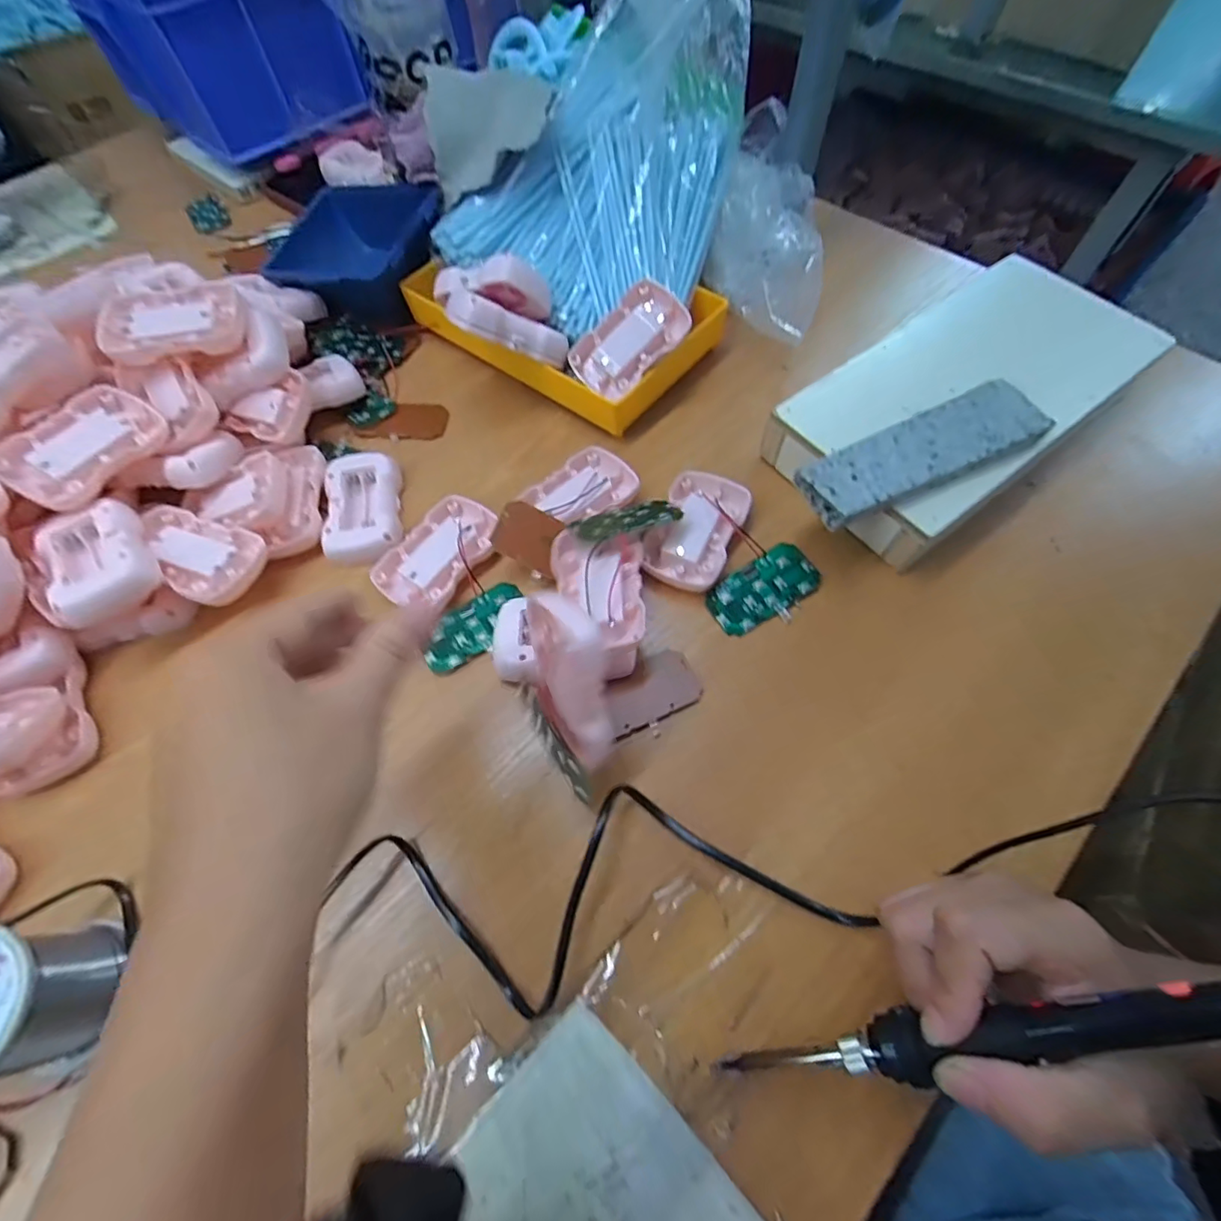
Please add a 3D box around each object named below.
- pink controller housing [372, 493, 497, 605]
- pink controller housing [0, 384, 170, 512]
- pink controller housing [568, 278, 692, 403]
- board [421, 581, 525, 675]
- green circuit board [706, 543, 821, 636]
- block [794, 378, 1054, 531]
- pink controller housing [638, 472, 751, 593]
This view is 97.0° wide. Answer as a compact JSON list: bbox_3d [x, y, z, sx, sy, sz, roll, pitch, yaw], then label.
[{"bbox_3d":[-0.117,-0.041,0.370,0.054,0.012,0.088,31,68,16],"label":"pink controller housing"},{"bbox_3d":[-0.339,-0.107,0.350,0.058,0.015,0.089,35,62,0],"label":"pink controller housing"},{"bbox_3d":[0.014,-0.201,0.402,0.086,0.012,0.052,-44,89,8],"label":"pink controller housing"},{"bbox_3d":[-0.088,0.010,0.353,0.072,0.008,0.037,-34,67,-14],"label":"board"},{"bbox_3d":[0.102,-0.013,0.356,0.074,0.010,0.042,-31,67,-13],"label":"green circuit board"},{"bbox_3d":[0.193,-0.098,0.334,0.152,0.018,0.048,-24,65,-10],"label":"block"},{"bbox_3d":[0.058,-0.057,0.371,0.055,0.013,0.091,22,66,12],"label":"pink controller housing"}]

